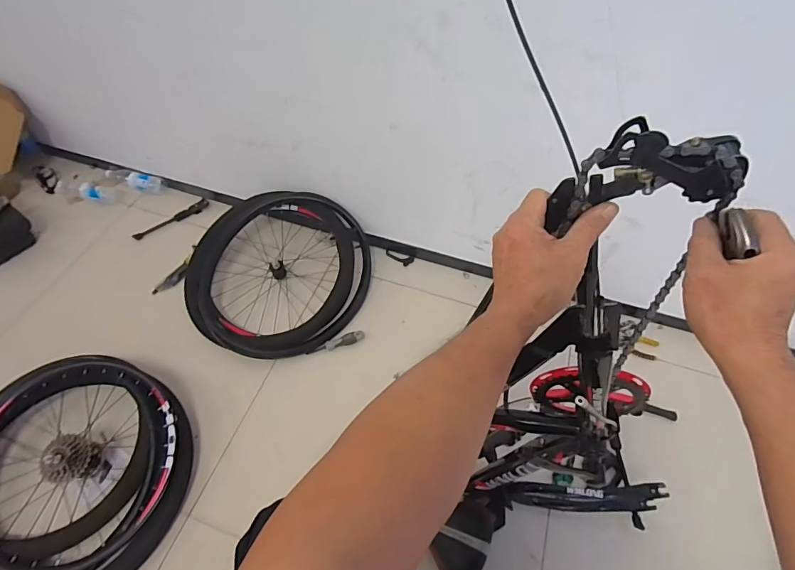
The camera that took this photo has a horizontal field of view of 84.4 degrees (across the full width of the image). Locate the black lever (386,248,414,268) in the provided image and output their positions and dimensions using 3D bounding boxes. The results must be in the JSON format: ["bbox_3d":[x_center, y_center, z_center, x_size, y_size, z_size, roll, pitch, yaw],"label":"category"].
[{"bbox_3d":[0.007,-0.091,1.482,0.099,0.020,0.038,21,53,-5],"label":"black lever"}]

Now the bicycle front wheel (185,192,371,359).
[{"bbox_3d":[-0.386,-0.043,1.385,0.583,0.108,0.554,14,68,2],"label":"bicycle front wheel"}]

